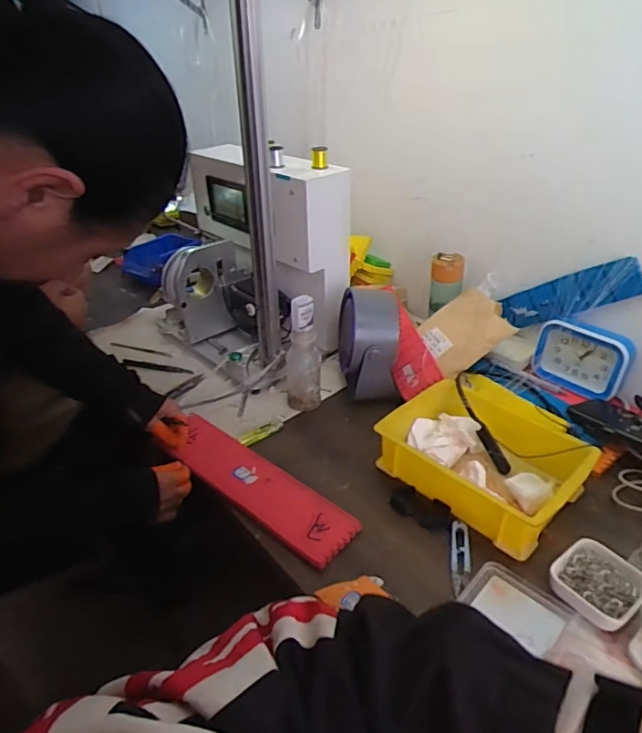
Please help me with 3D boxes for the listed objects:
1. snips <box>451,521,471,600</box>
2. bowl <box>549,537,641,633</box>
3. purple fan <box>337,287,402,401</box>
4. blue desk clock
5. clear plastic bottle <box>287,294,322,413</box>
[{"bbox_3d":[0.167,0.227,0.608,0.022,0.009,0.097,5,33,10],"label":"snips"},{"bbox_3d":[0.303,0.237,0.557,0.075,0.030,0.083,-24,39,-30],"label":"bowl"},{"bbox_3d":[0.082,-0.051,0.879,0.088,0.166,0.152,-3,33,-2],"label":"purple fan"},{"bbox_3d":[0.425,-0.014,0.836,0.038,0.109,0.143,-27,41,-34],"label":"blue desk clock"},{"bbox_3d":[-0.029,-0.012,0.828,0.058,0.196,0.048,0,33,2],"label":"clear plastic bottle"}]

